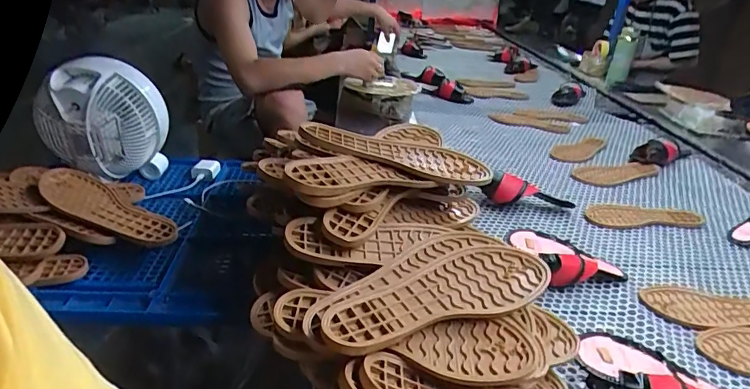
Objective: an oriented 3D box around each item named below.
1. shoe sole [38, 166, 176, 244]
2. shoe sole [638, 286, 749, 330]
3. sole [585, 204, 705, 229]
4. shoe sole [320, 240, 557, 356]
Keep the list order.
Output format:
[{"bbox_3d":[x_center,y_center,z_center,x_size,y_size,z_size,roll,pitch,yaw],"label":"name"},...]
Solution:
[{"bbox_3d":[-0.407,0.019,0.736,0.239,0.020,0.083,23,38,16],"label":"shoe sole"},{"bbox_3d":[0.558,0.181,0.764,0.252,0.022,0.077,2,26,0],"label":"shoe sole"},{"bbox_3d":[0.569,0.045,1.035,0.239,0.018,0.089,-1,33,-9],"label":"sole"},{"bbox_3d":[0.062,0.099,0.507,0.250,0.028,0.098,-9,31,-22],"label":"shoe sole"}]

